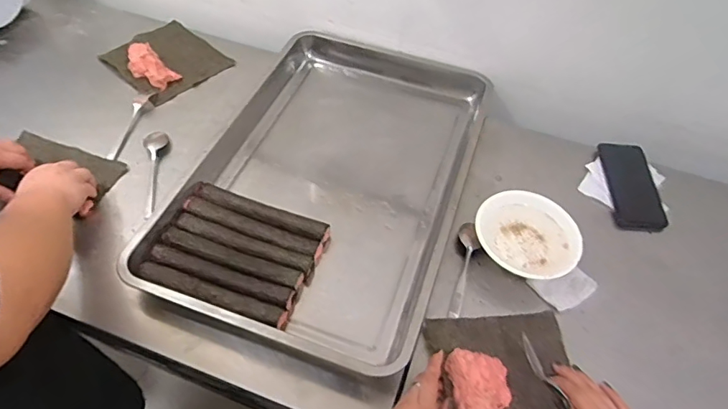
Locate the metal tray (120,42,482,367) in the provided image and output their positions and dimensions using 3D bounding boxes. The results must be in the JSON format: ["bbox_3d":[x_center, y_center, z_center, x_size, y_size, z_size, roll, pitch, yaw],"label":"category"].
[{"bbox_3d":[-0.044,-0.051,0.774,0.393,0.072,0.597,17,54,9],"label":"metal tray"}]

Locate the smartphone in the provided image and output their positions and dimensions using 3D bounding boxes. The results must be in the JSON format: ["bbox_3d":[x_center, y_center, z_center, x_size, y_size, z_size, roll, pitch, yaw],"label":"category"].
[{"bbox_3d":[0.449,-0.032,0.803,0.078,0.010,0.170,0,60,8],"label":"smartphone"}]

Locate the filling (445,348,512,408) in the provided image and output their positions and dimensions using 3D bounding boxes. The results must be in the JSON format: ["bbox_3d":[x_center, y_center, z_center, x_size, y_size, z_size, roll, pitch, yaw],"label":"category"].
[{"bbox_3d":[0.141,0.225,0.558,0.069,0.029,0.113,-5,54,-8],"label":"filling"}]

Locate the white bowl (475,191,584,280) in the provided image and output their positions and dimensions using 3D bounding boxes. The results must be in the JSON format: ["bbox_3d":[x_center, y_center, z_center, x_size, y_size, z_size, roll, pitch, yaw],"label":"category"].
[{"bbox_3d":[0.235,0.052,0.702,0.147,0.051,0.142,2,53,-2],"label":"white bowl"}]

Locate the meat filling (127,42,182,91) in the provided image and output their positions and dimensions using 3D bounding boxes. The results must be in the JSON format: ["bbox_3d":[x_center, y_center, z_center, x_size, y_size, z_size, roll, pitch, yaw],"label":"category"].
[{"bbox_3d":[-0.409,-0.265,0.900,0.132,0.036,0.063,35,59,20],"label":"meat filling"}]

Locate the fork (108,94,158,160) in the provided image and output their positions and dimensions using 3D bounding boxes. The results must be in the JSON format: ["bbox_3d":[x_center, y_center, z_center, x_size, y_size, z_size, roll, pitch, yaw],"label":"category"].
[{"bbox_3d":[-0.394,-0.142,0.817,0.025,0.016,0.163,7,53,2],"label":"fork"}]

